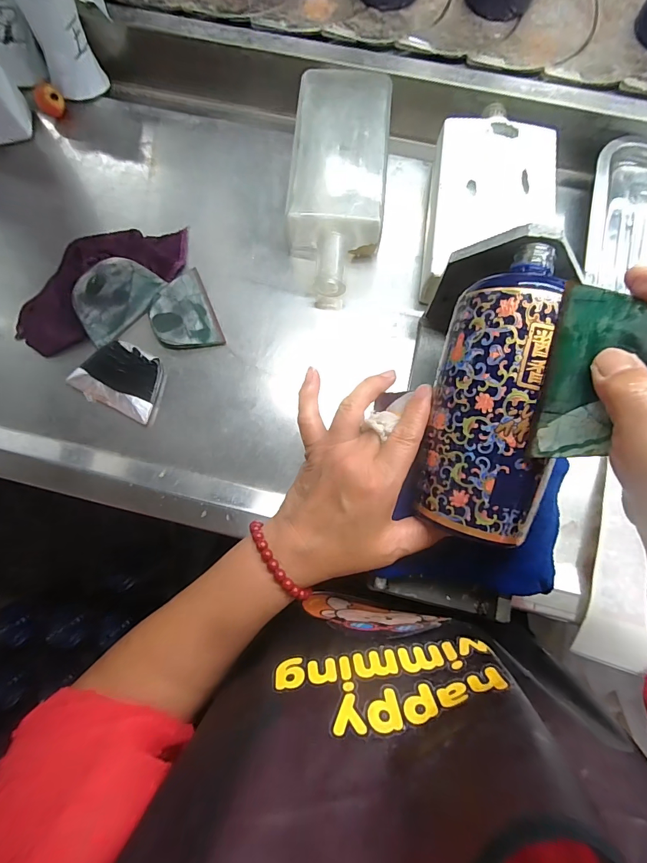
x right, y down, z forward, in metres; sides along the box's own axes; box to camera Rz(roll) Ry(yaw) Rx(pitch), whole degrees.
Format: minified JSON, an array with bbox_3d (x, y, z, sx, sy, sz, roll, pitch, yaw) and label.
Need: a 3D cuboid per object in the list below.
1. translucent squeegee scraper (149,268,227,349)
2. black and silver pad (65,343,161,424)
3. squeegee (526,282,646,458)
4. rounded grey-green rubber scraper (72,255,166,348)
[{"bbox_3d":[-0.136,-0.113,0.381,0.057,0.007,0.080,-23,81,-1],"label":"translucent squeegee scraper"},{"bbox_3d":[-0.189,-0.050,0.368,0.082,0.006,0.061,22,86,5],"label":"black and silver pad"},{"bbox_3d":[0.147,-0.029,0.210,0.053,0.004,0.094,14,94,36],"label":"squeegee"},{"bbox_3d":[-0.198,-0.128,0.374,0.084,0.006,0.056,-46,108,-7],"label":"rounded grey-green rubber scraper"}]

